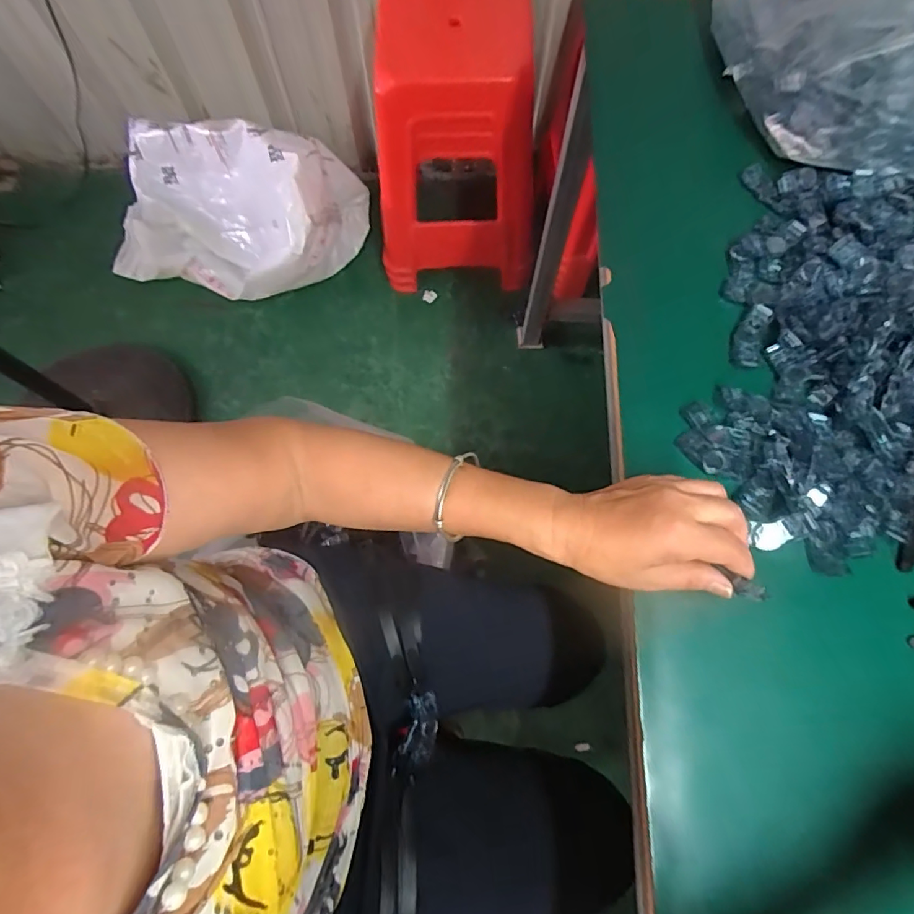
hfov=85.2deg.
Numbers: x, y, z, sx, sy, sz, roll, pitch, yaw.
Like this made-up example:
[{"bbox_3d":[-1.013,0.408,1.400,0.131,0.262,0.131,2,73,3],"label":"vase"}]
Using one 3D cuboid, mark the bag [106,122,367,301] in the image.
[{"bbox_3d":[-0.575,-0.616,1.230,0.625,0.319,0.352,10,72,3],"label":"bag"}]

